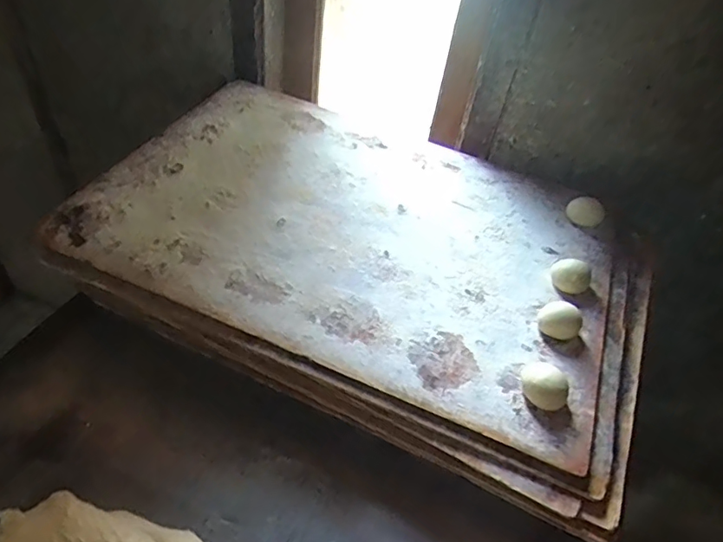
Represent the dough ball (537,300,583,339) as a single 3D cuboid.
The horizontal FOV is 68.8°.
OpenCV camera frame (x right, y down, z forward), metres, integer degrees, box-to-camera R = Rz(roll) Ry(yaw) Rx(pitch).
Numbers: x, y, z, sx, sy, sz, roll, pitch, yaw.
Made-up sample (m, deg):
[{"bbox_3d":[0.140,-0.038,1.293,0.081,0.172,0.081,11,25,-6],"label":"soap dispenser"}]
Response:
[{"bbox_3d":[0.201,0.053,0.538,0.038,0.030,0.031,7,46,-2],"label":"dough ball"}]

